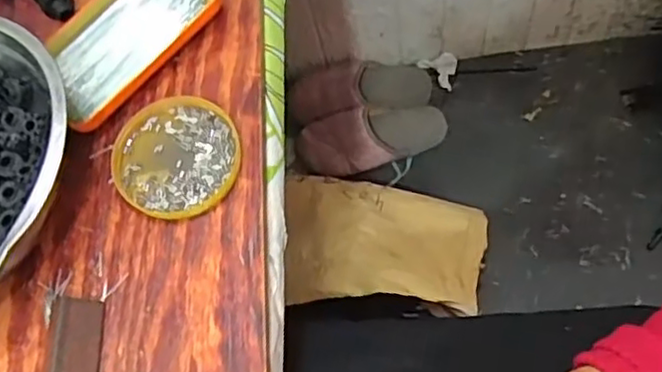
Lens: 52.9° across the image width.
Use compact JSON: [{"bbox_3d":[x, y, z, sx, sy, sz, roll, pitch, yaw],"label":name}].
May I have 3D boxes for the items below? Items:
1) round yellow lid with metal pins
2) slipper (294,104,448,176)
[{"bbox_3d":[-0.102,-0.019,0.435,0.082,0.014,0.079,-3,67,7],"label":"round yellow lid with metal pins"},{"bbox_3d":[0.076,-0.093,1.185,0.274,0.052,0.109,-7,67,-2],"label":"slipper"}]

